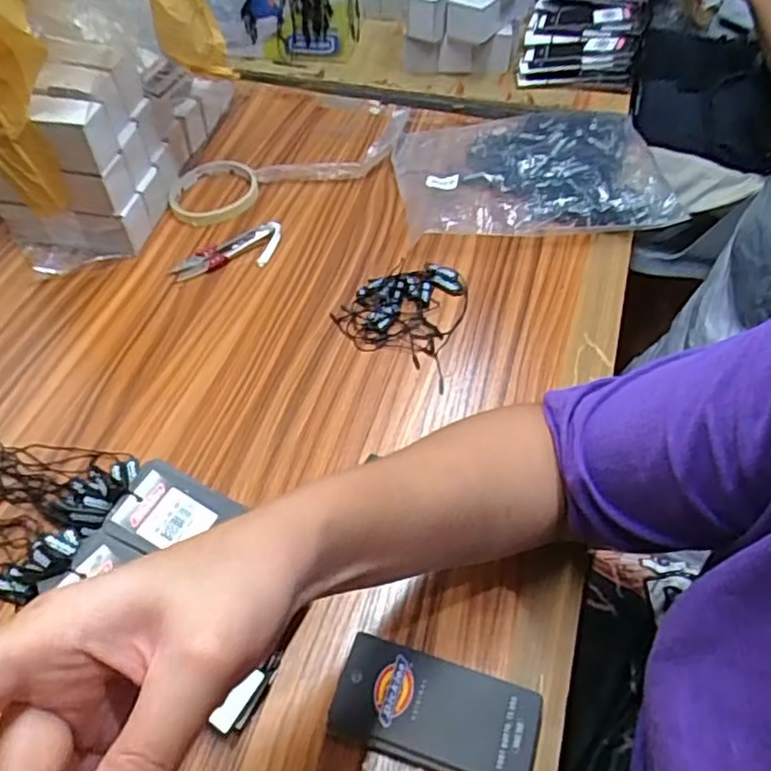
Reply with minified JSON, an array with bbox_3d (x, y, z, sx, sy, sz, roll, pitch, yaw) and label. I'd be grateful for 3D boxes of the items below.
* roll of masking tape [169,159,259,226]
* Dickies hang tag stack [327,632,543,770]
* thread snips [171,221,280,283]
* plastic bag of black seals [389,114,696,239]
[{"bbox_3d":[-0.167,-0.192,0.653,0.080,0.010,0.093,6,52,5],"label":"roll of masking tape"},{"bbox_3d":[0.027,0.180,0.365,0.108,0.013,0.054,14,53,11],"label":"Dickies hang tag stack"},{"bbox_3d":[-0.140,-0.119,0.603,0.104,0.008,0.040,-23,55,-17],"label":"thread snips"},{"bbox_3d":[0.140,-0.214,0.658,0.247,0.039,0.196,-4,52,-2],"label":"plastic bag of black seals"}]

